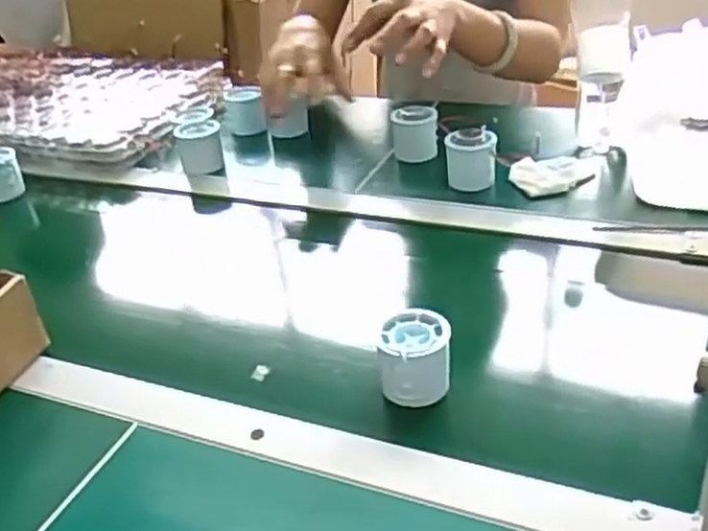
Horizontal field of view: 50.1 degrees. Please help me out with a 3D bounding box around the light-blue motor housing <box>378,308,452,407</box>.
[{"bbox_3d":[0.045,0.069,0.558,0.049,0.055,0.050,-3,33,2],"label":"light-blue motor housing"}]

